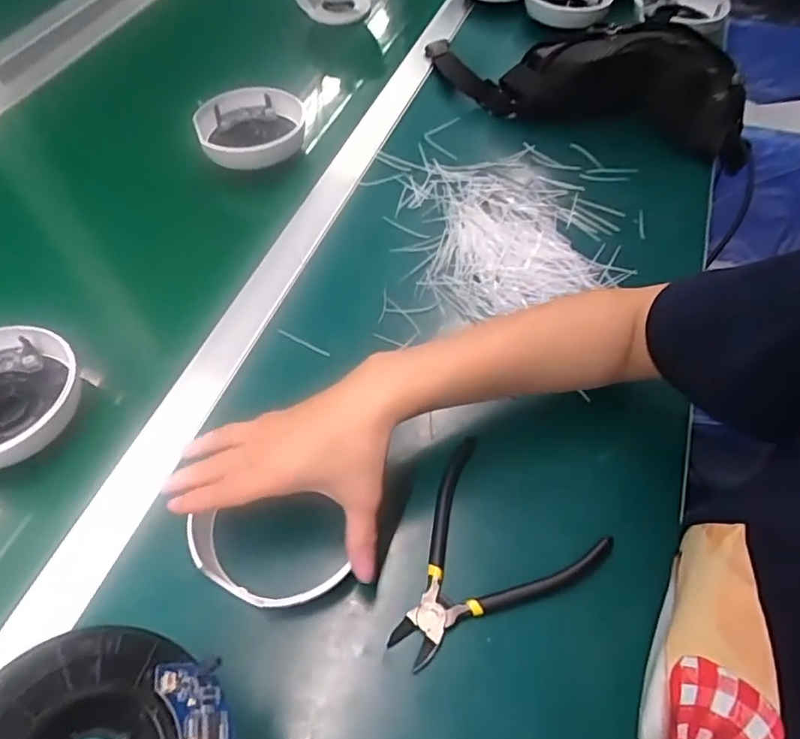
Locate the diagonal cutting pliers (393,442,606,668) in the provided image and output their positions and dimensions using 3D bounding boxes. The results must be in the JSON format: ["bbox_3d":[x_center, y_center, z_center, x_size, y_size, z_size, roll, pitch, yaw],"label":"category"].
[{"bbox_3d":[0.048,0.125,0.377,0.117,0.010,0.139,39,64,23],"label":"diagonal cutting pliers"}]

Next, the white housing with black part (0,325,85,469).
[{"bbox_3d":[-0.304,0.021,0.439,0.114,0.035,0.121,26,59,16],"label":"white housing with black part"}]

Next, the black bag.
[{"bbox_3d":[0.211,-0.346,0.659,0.387,0.097,0.118,22,58,14],"label":"black bag"}]

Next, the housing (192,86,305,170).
[{"bbox_3d":[-0.165,-0.257,0.626,0.112,0.037,0.111,-1,56,-1],"label":"housing"}]

